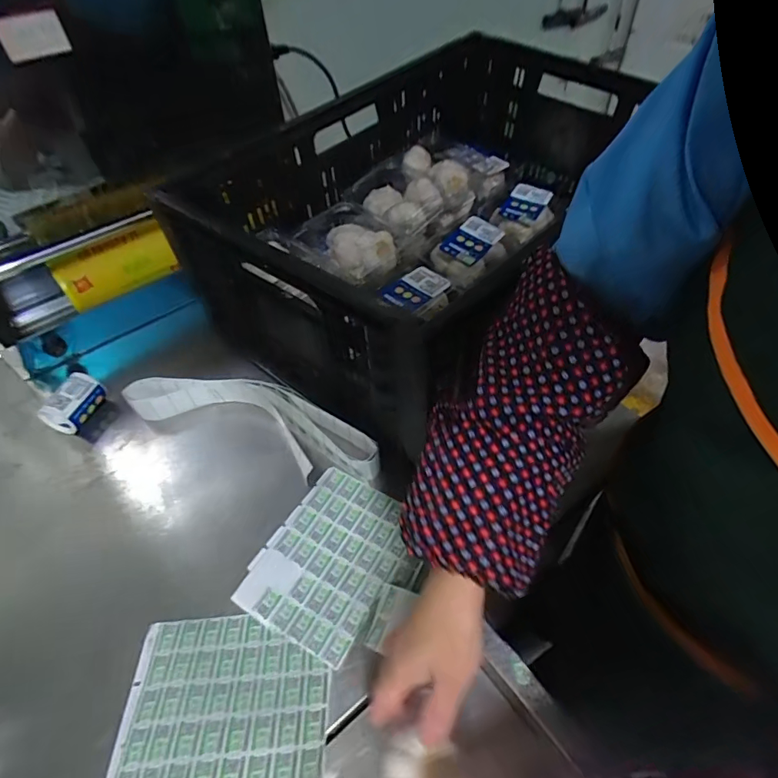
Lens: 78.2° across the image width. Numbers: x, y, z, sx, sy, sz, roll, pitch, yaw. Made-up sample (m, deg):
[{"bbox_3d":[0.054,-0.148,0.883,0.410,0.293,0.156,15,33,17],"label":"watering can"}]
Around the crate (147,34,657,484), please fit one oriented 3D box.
[{"bbox_3d":[0.099,-0.245,0.660,0.643,0.218,0.424,-38,57,-25],"label":"crate"}]

